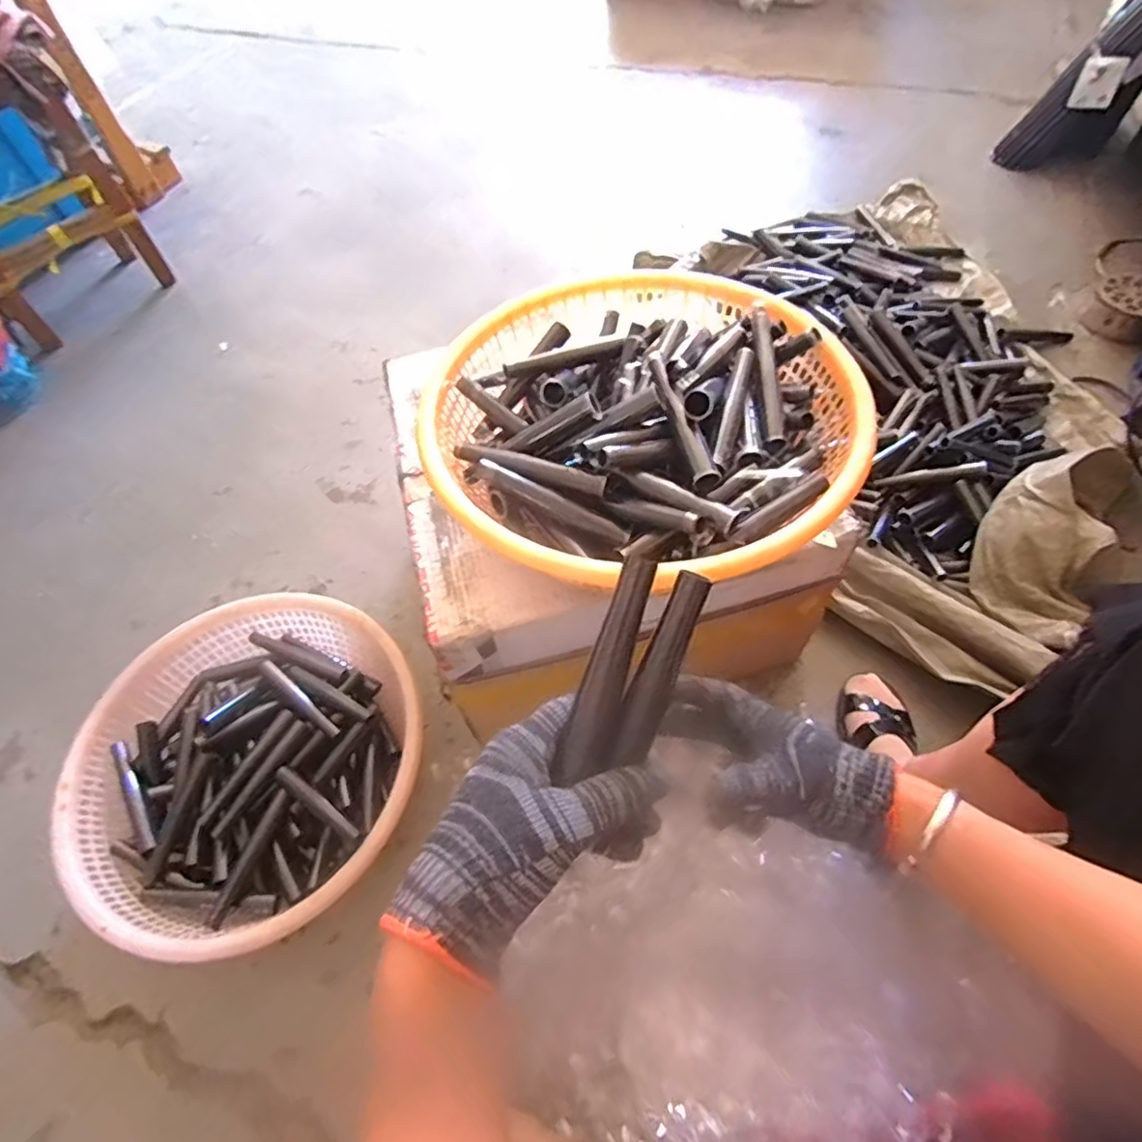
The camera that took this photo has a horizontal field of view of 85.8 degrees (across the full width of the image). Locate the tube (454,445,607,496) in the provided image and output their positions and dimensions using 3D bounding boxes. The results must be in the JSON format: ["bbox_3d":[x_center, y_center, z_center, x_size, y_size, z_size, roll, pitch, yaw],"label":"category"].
[{"bbox_3d":[-0.040,-0.094,0.566,0.146,0.019,0.023,17,61,13],"label":"tube"}]

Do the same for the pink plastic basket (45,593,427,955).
[{"bbox_3d":[-0.374,0.233,0.751,0.389,0.117,0.385,-2,58,3],"label":"pink plastic basket"}]

